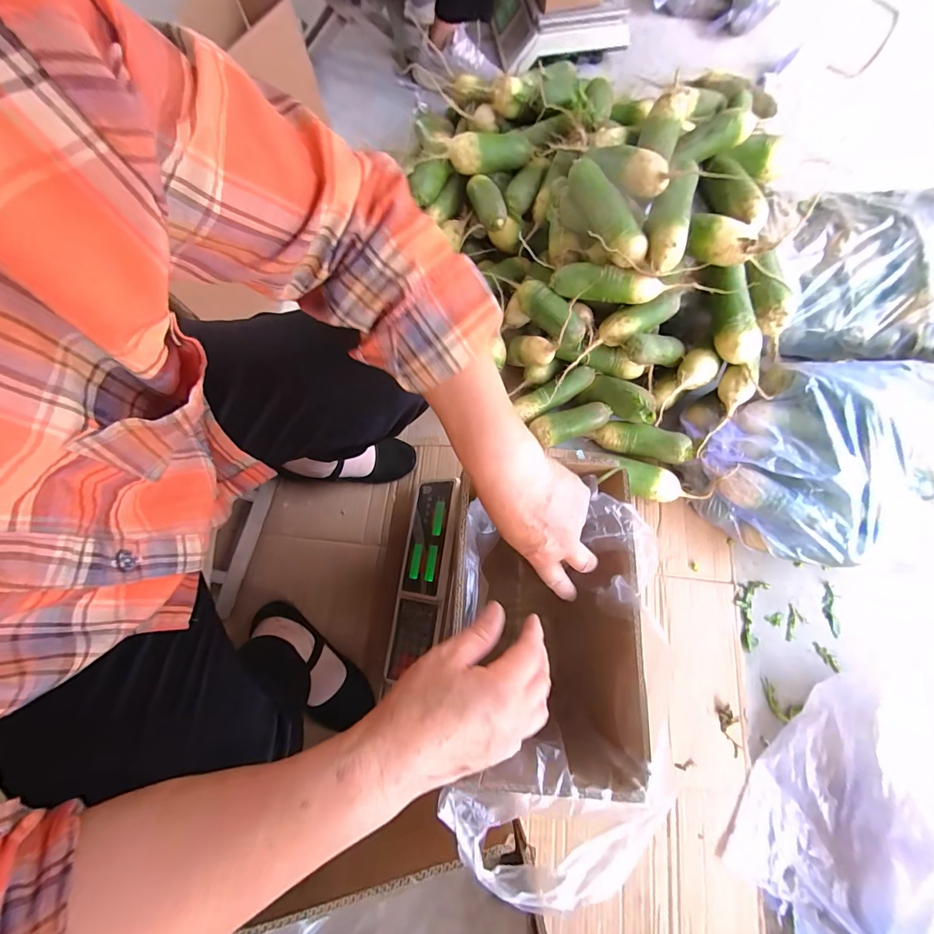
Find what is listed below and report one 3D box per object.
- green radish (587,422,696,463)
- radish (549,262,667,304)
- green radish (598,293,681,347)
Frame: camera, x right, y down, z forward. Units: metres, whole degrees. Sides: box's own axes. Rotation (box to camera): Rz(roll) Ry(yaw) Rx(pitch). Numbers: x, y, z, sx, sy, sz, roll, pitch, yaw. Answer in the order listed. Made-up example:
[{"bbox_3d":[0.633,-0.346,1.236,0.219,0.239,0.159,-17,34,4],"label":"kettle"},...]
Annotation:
[{"bbox_3d":[0.311,-0.045,0.698,0.157,0.047,0.051,14,73,24],"label":"green radish"},{"bbox_3d":[0.227,-0.300,0.648,0.176,0.043,0.043,9,74,2],"label":"radish"},{"bbox_3d":[0.292,-0.250,0.672,0.136,0.043,0.051,-22,74,10],"label":"green radish"}]

